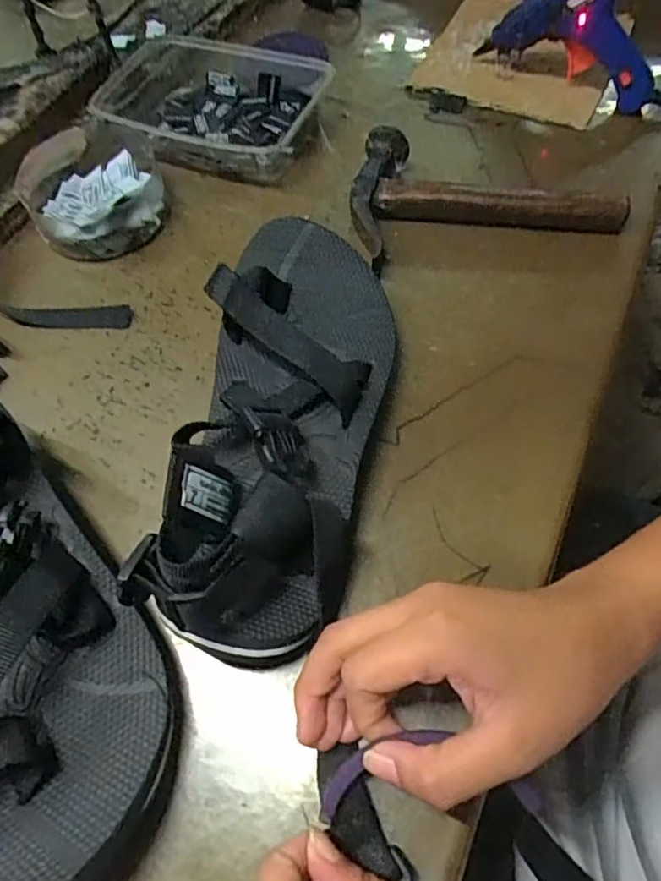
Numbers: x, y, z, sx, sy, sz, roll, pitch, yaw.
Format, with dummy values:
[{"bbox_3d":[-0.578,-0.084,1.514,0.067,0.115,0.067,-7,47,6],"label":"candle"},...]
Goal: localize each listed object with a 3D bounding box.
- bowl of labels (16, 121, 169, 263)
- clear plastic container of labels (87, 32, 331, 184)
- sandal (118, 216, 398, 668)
[{"bbox_3d":[-0.172,-0.183,0.430,0.097,0.040,0.098,-1,60,3],"label":"bowl of labels"},{"bbox_3d":[-0.101,-0.266,0.472,0.173,0.036,0.127,20,63,14],"label":"clear plastic container of labels"},{"bbox_3d":[-0.023,-0.015,0.312,0.093,0.068,0.247,7,61,8],"label":"sandal"}]

